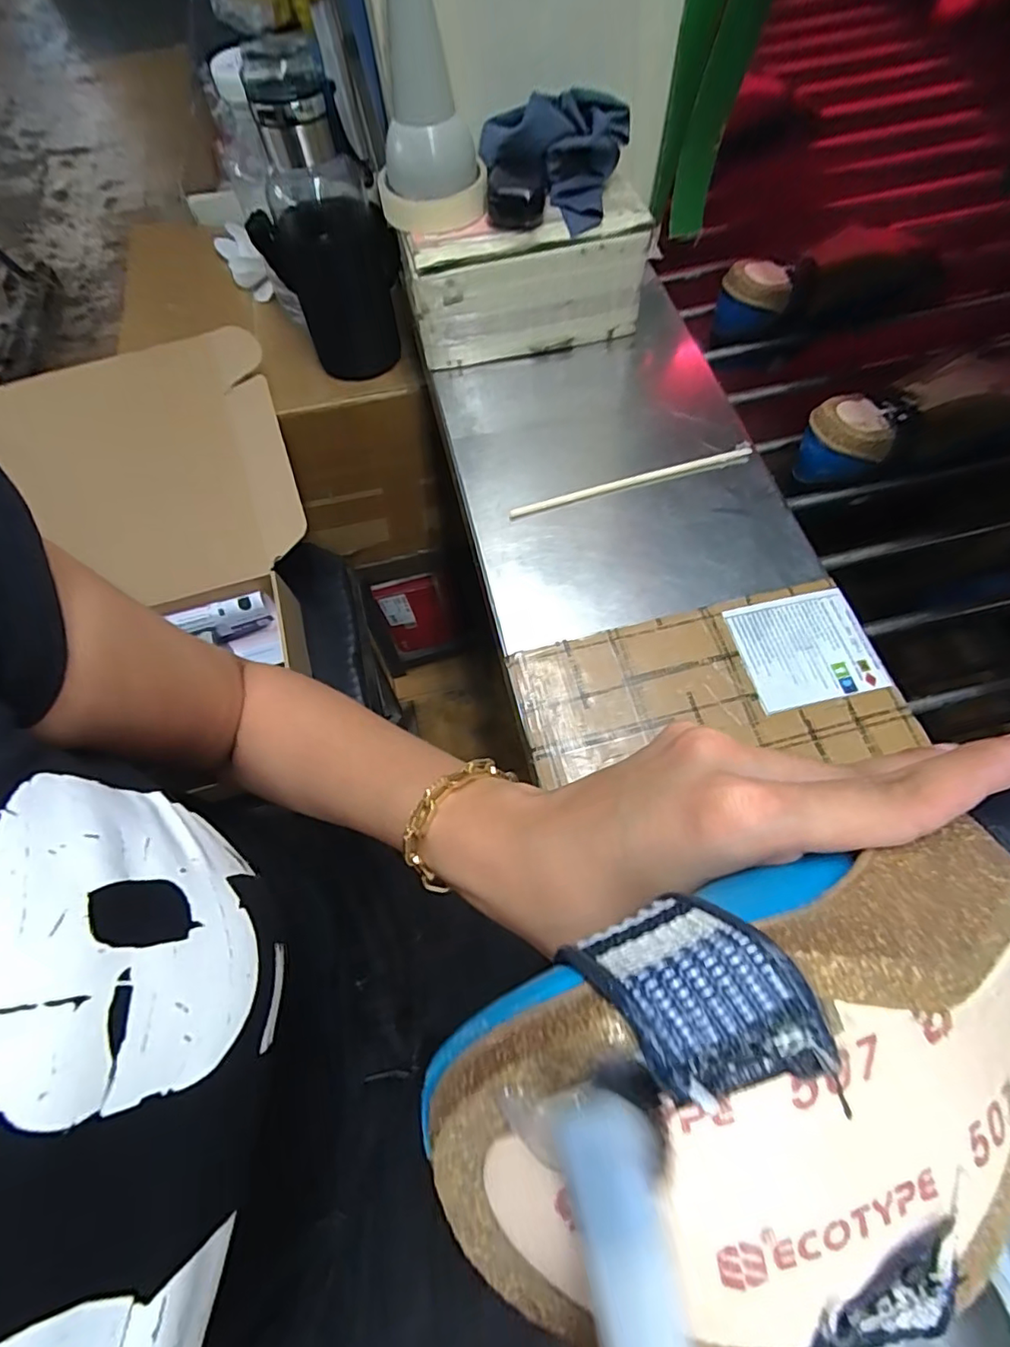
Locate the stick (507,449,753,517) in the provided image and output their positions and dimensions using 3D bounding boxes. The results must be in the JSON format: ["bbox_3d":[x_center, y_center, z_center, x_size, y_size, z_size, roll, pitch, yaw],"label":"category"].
[{"bbox_3d":[0.100,-0.149,0.436,0.197,0.012,0.008,-16,66,-5],"label":"stick"}]

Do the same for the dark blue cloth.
[{"bbox_3d":[0.033,-0.384,0.429,0.110,0.051,0.089,7,66,5],"label":"dark blue cloth"}]

